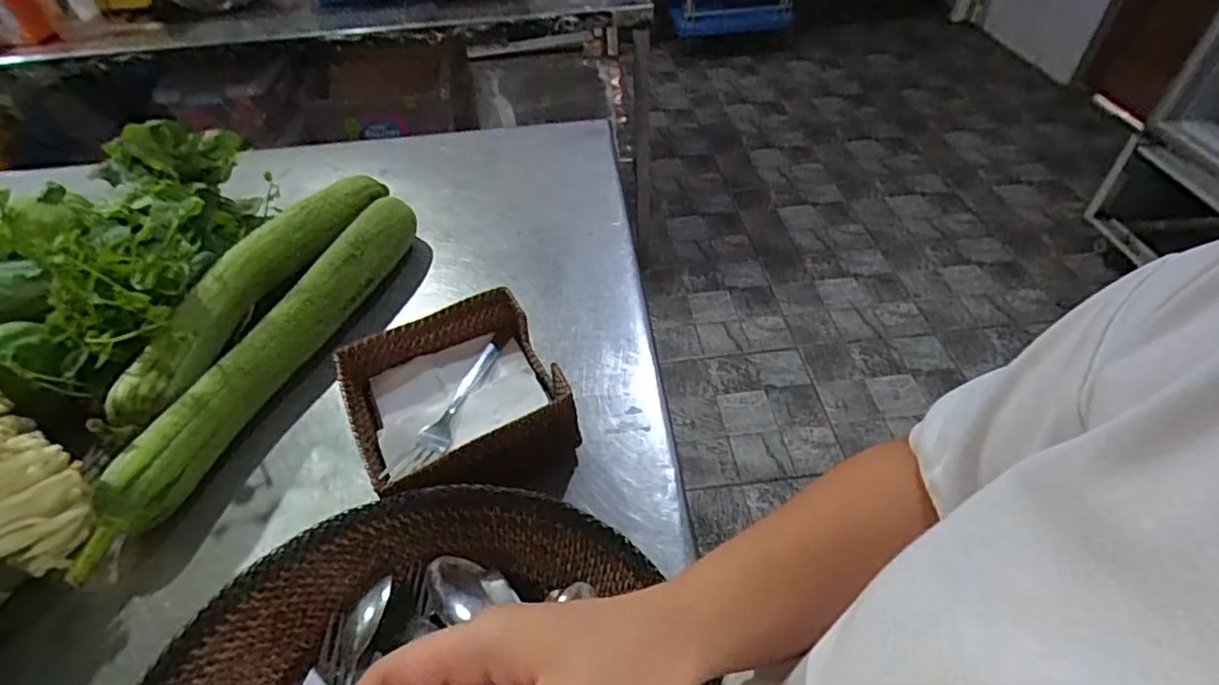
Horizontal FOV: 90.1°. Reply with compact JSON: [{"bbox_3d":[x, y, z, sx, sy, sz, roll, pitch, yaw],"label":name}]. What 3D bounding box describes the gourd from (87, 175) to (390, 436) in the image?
[{"bbox_3d":[-0.352,-0.061,0.603,0.068,0.045,0.352,14,48,16],"label":"gourd"}]

